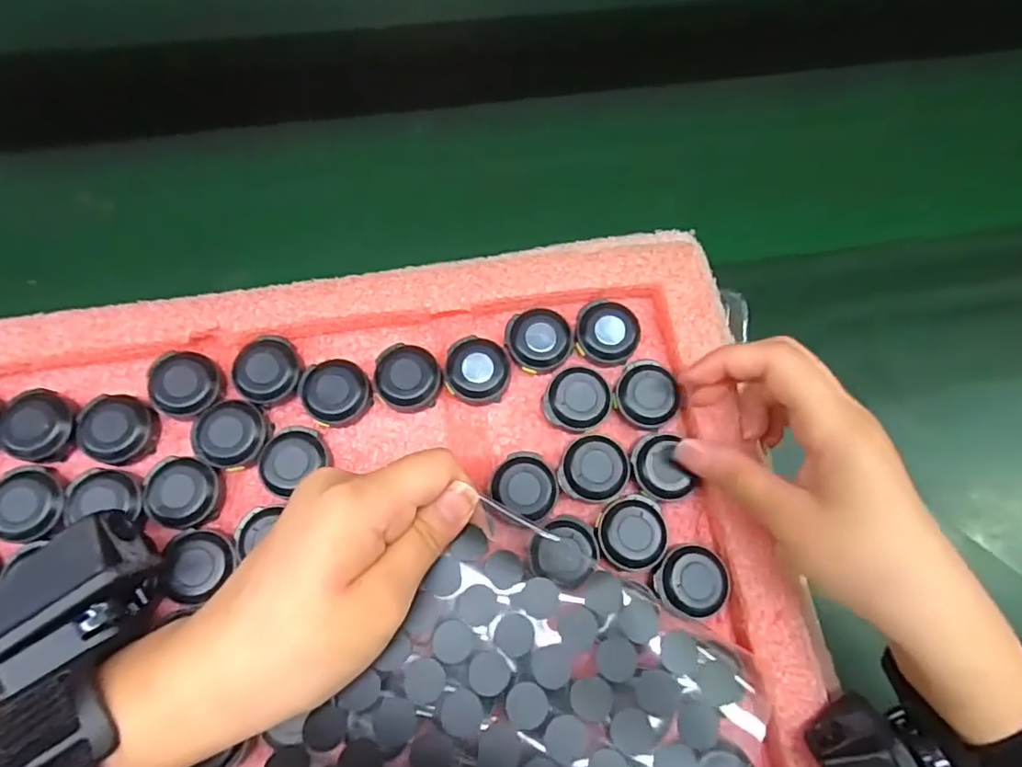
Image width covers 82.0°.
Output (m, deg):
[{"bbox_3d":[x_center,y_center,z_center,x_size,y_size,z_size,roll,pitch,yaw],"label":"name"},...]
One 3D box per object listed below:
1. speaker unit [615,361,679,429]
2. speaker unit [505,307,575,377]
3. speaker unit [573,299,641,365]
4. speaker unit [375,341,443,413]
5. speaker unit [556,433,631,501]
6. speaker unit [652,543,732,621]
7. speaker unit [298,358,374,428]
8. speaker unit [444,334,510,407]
[{"bbox_3d":[0.061,0.005,0.264,0.026,0.008,0.029,-40,76,-13],"label":"speaker unit"},{"bbox_3d":[0.013,-0.021,0.272,0.029,0.010,0.030,0,70,-1],"label":"speaker unit"},{"bbox_3d":[0.045,-0.024,0.273,0.029,0.013,0.027,0,70,-1],"label":"speaker unit"},{"bbox_3d":[-0.046,-0.002,0.264,0.028,0.014,0.028,0,70,-1],"label":"speaker unit"},{"bbox_3d":[0.037,0.036,0.254,0.028,0.008,0.031,30,73,10],"label":"speaker unit"},{"bbox_3d":[0.076,0.082,0.242,0.032,0.009,0.028,29,73,9],"label":"speaker unit"},{"bbox_3d":[-0.078,0.003,0.262,0.028,0.012,0.028,0,70,-1],"label":"speaker unit"},{"bbox_3d":[-0.015,-0.005,0.267,0.028,0.014,0.029,0,70,-1],"label":"speaker unit"}]

